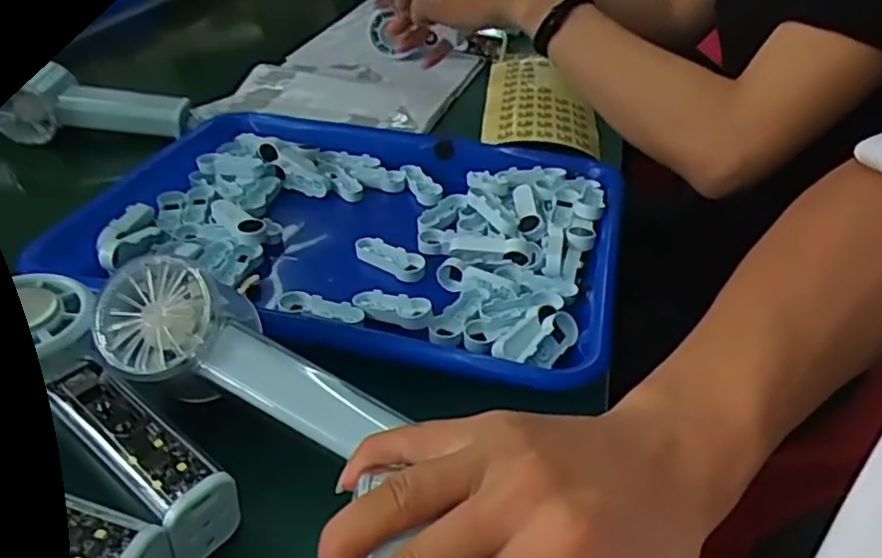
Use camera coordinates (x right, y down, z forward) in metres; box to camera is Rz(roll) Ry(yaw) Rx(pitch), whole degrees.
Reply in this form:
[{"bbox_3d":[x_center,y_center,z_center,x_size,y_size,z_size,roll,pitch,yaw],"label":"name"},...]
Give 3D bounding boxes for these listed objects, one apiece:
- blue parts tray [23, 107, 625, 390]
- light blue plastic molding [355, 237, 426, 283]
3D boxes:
[{"bbox_3d":[-0.049,-0.035,0.445,0.312,0.043,0.253,8,36,10],"label":"blue parts tray"},{"bbox_3d":[-0.031,-0.012,0.436,0.050,0.014,0.017,25,41,29],"label":"light blue plastic molding"}]

